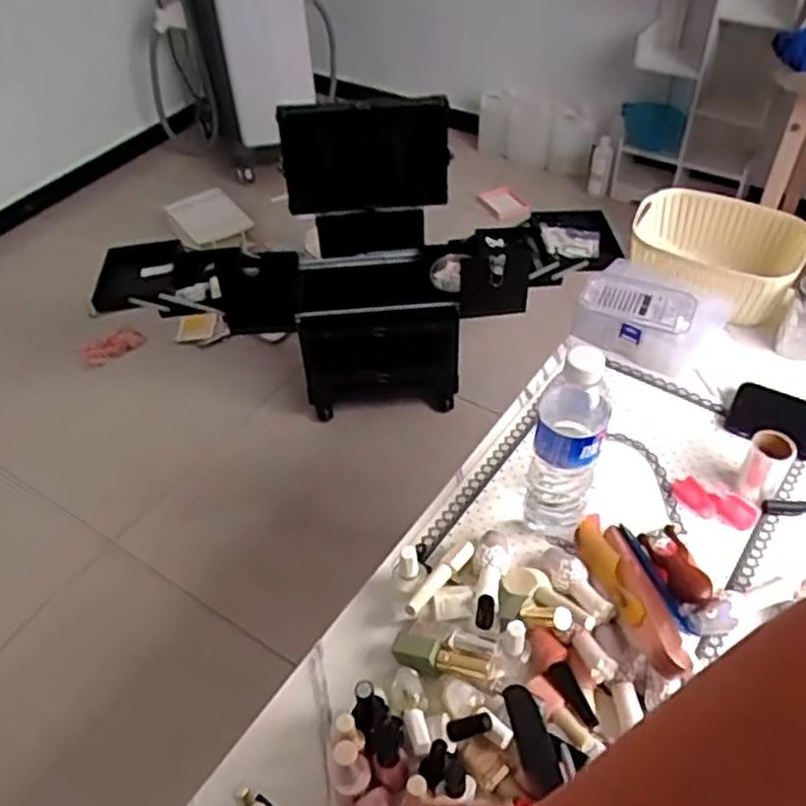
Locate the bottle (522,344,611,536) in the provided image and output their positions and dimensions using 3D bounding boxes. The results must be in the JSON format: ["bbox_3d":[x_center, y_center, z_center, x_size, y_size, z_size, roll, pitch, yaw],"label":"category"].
[{"bbox_3d":[0.152,0.040,0.695,0.058,0.217,0.056,12,49,13],"label":"bottle"}]

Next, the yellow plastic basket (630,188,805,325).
[{"bbox_3d":[0.416,-0.192,1.011,0.217,0.109,0.177,18,50,18],"label":"yellow plastic basket"}]

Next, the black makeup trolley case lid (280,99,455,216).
[{"bbox_3d":[-0.084,-0.544,1.678,0.372,0.256,0.058,-2,47,0],"label":"black makeup trolley case lid"}]

